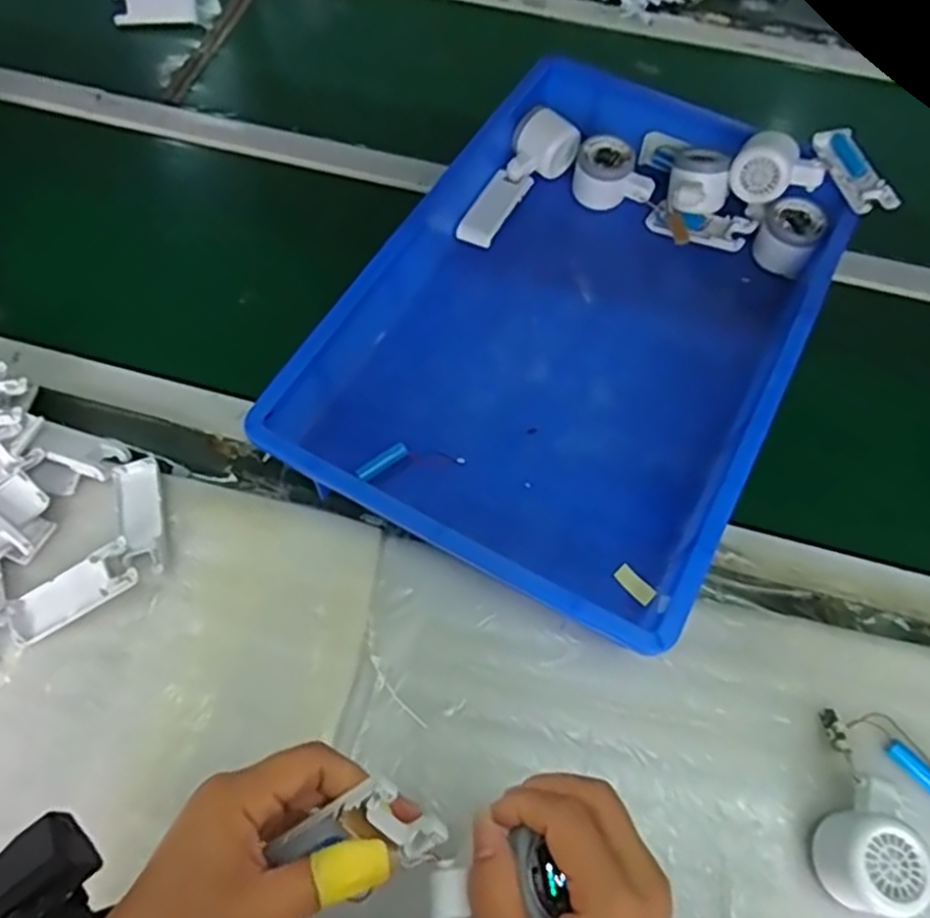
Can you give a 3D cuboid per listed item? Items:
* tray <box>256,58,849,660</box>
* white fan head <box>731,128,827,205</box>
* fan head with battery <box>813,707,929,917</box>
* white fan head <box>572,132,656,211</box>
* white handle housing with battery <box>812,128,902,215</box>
[{"bbox_3d":[0.113,-0.138,0.675,0.362,0.080,0.549,27,66,12],"label":"tray"},{"bbox_3d":[0.305,-0.281,0.706,0.080,0.047,0.055,37,68,16],"label":"white fan head"},{"bbox_3d":[0.291,0.239,0.487,0.088,0.049,0.127,18,64,8],"label":"fan head with battery"},{"bbox_3d":[0.155,-0.300,0.755,0.077,0.057,0.056,1,63,-1],"label":"white fan head"},{"bbox_3d":[0.372,-0.278,0.697,0.045,0.012,0.105,-15,65,-9],"label":"white handle housing with battery"}]

